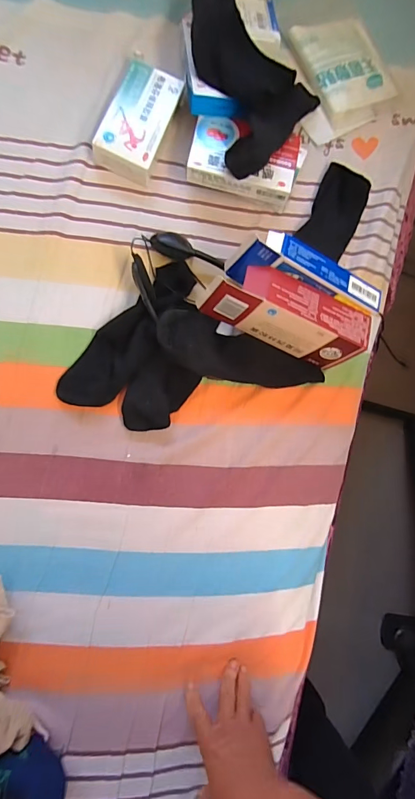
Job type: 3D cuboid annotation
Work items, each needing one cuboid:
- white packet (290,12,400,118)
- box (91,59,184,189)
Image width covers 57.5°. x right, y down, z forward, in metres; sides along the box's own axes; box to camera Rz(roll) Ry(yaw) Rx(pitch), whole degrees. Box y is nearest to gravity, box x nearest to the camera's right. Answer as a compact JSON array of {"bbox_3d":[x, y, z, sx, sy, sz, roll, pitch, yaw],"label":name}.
[{"bbox_3d":[0.193,-0.475,0.537,0.124,0.021,0.129,-25,87,-9],"label":"white packet"},{"bbox_3d":[-0.086,-0.350,0.482,0.069,0.039,0.133,21,82,-4],"label":"box"}]

